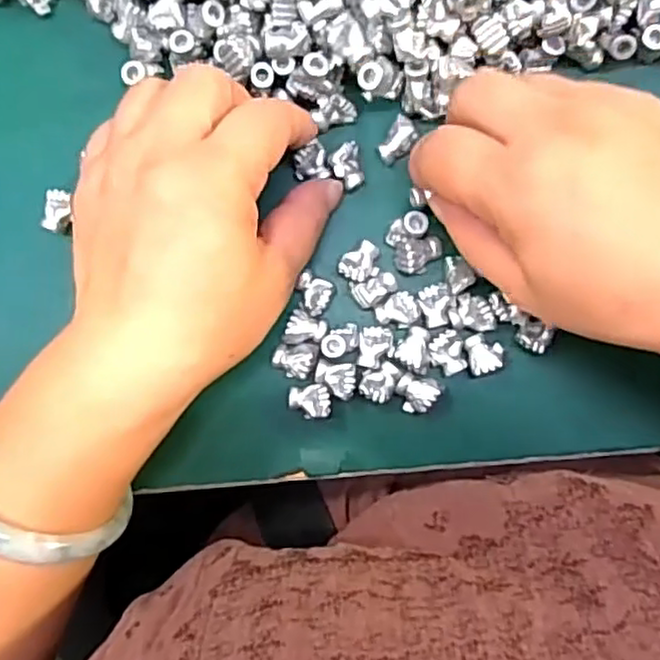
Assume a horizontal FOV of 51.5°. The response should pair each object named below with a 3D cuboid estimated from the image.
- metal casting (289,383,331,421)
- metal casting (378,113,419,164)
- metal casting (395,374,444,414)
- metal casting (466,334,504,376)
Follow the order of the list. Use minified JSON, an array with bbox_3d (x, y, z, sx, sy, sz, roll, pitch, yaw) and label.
[{"bbox_3d":[-0.008,0.029,0.274,0.016,0.009,0.013,-10,89,1],"label":"metal casting"},{"bbox_3d":[0.027,-0.075,0.275,0.011,0.013,0.018,33,90,1],"label":"metal casting"},{"bbox_3d":[0.035,0.026,0.273,0.017,0.009,0.015,12,90,1],"label":"metal casting"},{"bbox_3d":[0.062,0.009,0.272,0.013,0.008,0.015,-12,89,1],"label":"metal casting"}]

